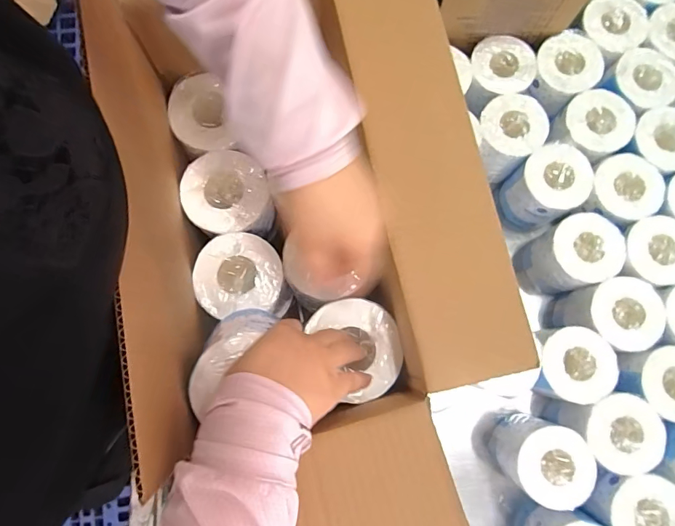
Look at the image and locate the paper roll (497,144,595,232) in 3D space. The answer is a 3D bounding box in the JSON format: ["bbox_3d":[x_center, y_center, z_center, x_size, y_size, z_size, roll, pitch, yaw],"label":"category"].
[{"bbox_3d":[0.313,-0.111,0.656,0.093,0.113,0.102,0,80,0],"label":"paper roll"}]

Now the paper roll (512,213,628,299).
[{"bbox_3d":[0.344,-0.010,0.633,0.109,0.108,0.102,-18,81,-3],"label":"paper roll"}]

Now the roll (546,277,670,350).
[{"bbox_3d":[0.380,0.077,0.620,0.112,0.122,0.099,1,80,1],"label":"roll"}]

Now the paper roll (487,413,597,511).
[{"bbox_3d":[0.270,0.262,0.571,0.095,0.099,0.091,0,80,0],"label":"paper roll"}]

